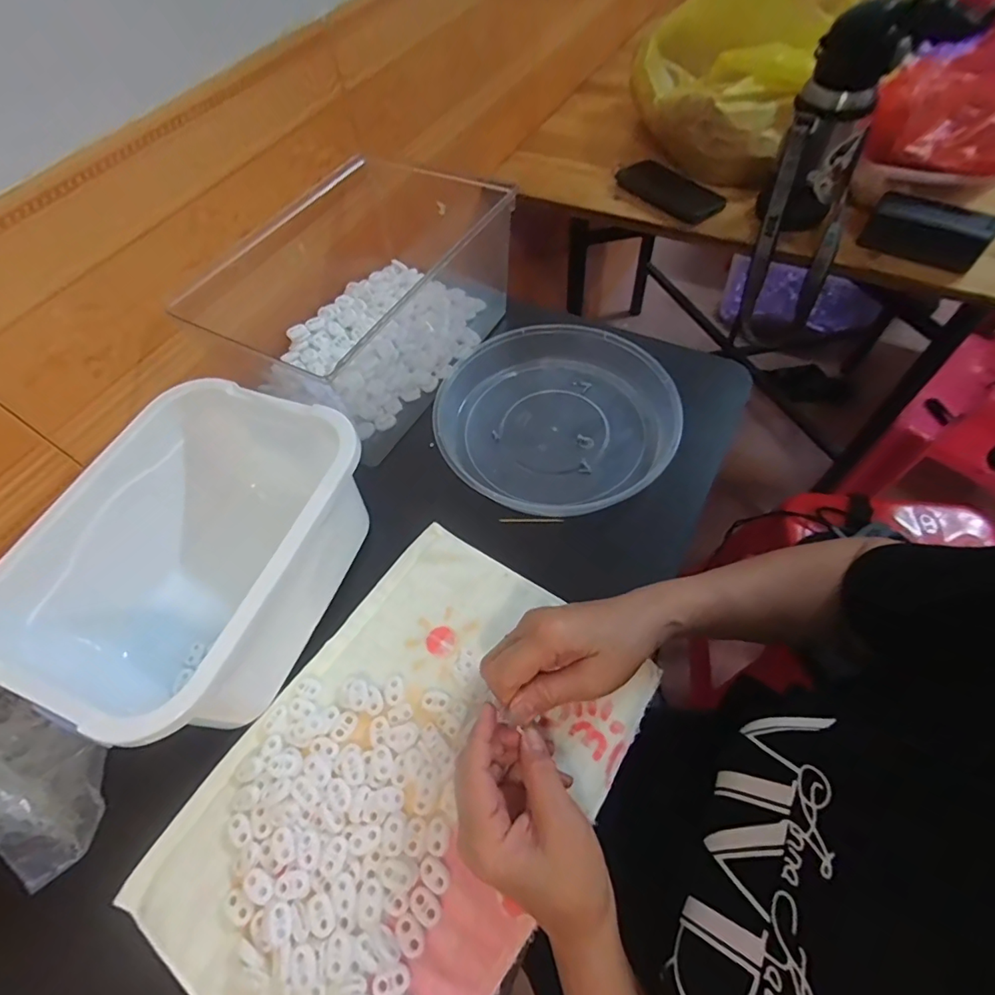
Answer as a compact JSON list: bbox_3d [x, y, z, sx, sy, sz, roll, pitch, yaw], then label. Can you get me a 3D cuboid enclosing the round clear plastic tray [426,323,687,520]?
[{"bbox_3d":[0.061,-0.080,0.504,0.218,0.045,0.219,-2,58,3],"label":"round clear plastic tray"}]

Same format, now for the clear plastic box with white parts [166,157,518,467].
[{"bbox_3d":[-0.141,-0.214,0.555,0.214,0.130,0.286,26,63,19],"label":"clear plastic box with white parts"}]

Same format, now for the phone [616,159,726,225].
[{"bbox_3d":[0.260,-0.463,0.759,0.079,0.014,0.175,-34,61,-7],"label":"phone"}]

